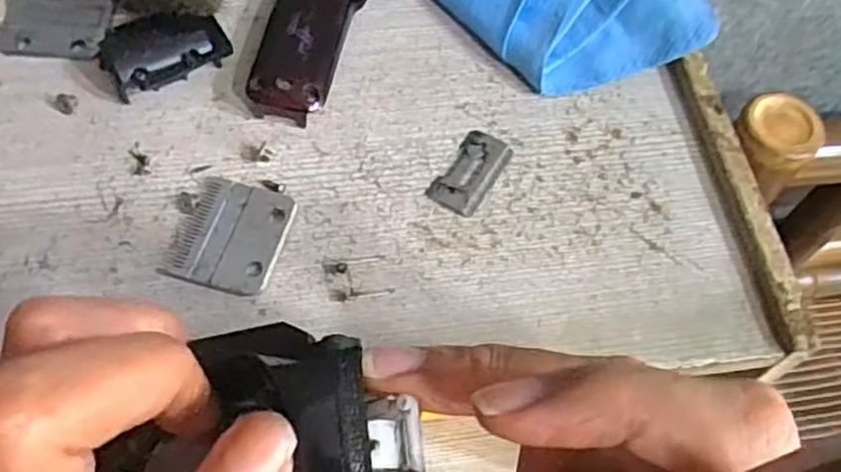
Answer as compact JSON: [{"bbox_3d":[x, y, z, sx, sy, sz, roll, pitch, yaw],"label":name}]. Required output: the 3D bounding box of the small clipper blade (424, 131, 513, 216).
[{"bbox_3d":[0.022,-0.028,0.315,0.022,0.004,0.041,29,62,13],"label":"small clipper blade"}]

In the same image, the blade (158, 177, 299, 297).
[{"bbox_3d":[-0.075,-0.001,0.295,0.040,0.004,0.046,16,60,6],"label":"blade"}]

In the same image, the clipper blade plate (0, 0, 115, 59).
[{"bbox_3d":[-0.169,-0.099,0.341,0.050,0.005,0.037,3,60,-1],"label":"clipper blade plate"}]

